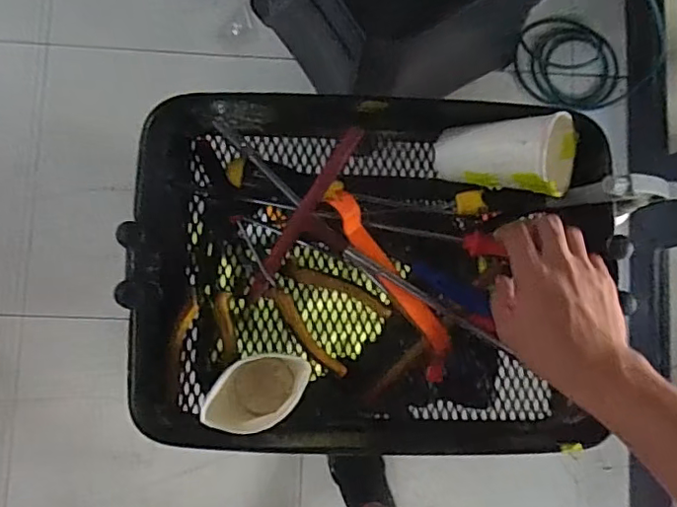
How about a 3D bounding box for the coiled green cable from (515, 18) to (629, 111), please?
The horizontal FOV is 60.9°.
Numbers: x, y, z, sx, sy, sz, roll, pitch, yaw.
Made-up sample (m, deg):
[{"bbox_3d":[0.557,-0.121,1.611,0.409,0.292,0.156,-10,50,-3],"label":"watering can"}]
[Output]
[{"bbox_3d":[0.539,-0.436,1.339,0.259,0.026,0.192,5,110,-5],"label":"coiled green cable"}]

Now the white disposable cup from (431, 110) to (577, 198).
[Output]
[{"bbox_3d":[0.162,-0.093,0.552,0.078,0.143,0.080,31,74,-39],"label":"white disposable cup"}]

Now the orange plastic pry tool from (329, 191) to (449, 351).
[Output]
[{"bbox_3d":[0.050,0.020,0.543,0.026,0.023,0.177,-37,87,-6],"label":"orange plastic pry tool"}]

